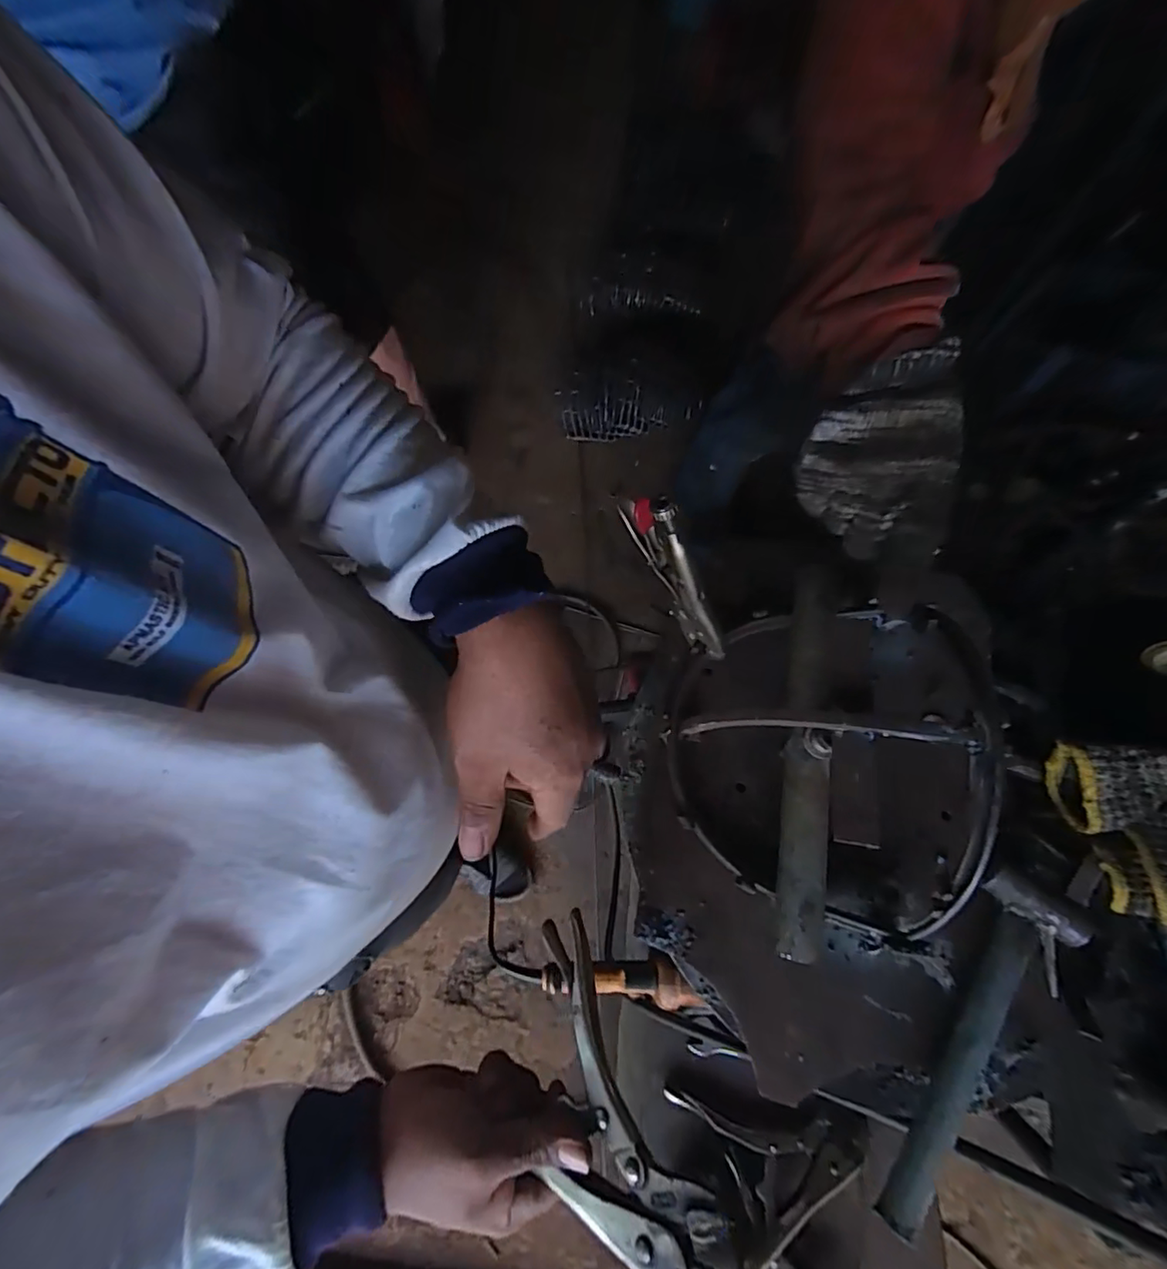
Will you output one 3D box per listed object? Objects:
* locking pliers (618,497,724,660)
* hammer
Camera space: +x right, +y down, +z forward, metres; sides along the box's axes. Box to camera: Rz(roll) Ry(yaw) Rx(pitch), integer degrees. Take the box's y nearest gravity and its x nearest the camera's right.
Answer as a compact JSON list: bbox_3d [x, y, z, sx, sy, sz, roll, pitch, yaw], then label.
[{"bbox_3d":[0.068,-0.034,0.390,0.047,0.184,0.018,22,70,36],"label":"locking pliers"},{"bbox_3d":[0.286,0.290,0.384,0.089,0.036,0.243,29,73,9],"label":"hammer"}]

